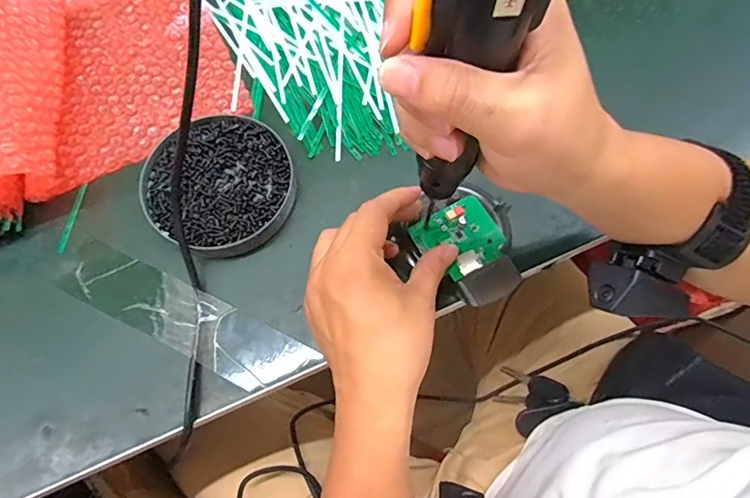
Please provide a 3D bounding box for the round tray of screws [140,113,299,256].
[{"bbox_3d":[-0.119,-0.051,0.369,0.115,0.020,0.108,0,70,0],"label":"round tray of screws"}]

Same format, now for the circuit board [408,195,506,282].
[{"bbox_3d":[0.063,-0.008,0.348,0.056,0.007,0.052,-33,73,-11],"label":"circuit board"}]

